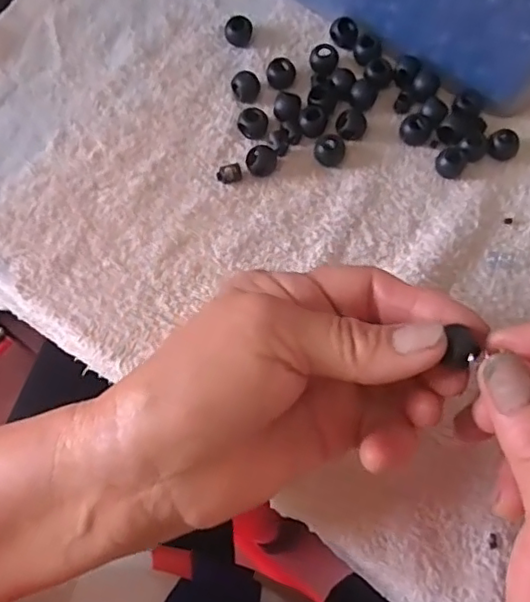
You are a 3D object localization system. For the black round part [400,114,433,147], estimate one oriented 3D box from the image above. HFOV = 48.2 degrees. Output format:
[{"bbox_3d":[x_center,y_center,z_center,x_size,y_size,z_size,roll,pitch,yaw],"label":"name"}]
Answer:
[{"bbox_3d":[0.079,-0.090,0.311,0.016,0.009,0.013,29,74,8],"label":"black round part"}]

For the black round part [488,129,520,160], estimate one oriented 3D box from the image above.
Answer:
[{"bbox_3d":[0.124,-0.081,0.309,0.015,0.011,0.012,22,73,5],"label":"black round part"}]

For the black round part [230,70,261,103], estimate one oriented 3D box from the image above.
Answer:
[{"bbox_3d":[-0.010,-0.113,0.314,0.013,0.011,0.013,0,72,-1],"label":"black round part"}]

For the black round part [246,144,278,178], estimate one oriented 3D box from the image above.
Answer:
[{"bbox_3d":[-0.001,-0.071,0.299,0.015,0.013,0.013,0,72,-2],"label":"black round part"}]

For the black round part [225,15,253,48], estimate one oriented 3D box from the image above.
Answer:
[{"bbox_3d":[-0.014,-0.147,0.325,0.015,0.013,0.012,-1,72,-2],"label":"black round part"}]

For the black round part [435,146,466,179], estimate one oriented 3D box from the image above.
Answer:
[{"bbox_3d":[0.095,-0.070,0.303,0.014,0.012,0.010,34,74,9],"label":"black round part"}]

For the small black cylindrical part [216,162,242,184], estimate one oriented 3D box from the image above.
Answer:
[{"bbox_3d":[-0.018,-0.064,0.300,0.012,0.006,0.008,-19,73,-7],"label":"small black cylindrical part"}]

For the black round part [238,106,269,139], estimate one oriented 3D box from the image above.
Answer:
[{"bbox_3d":[-0.006,-0.092,0.305,0.015,0.012,0.011,17,72,4],"label":"black round part"}]

